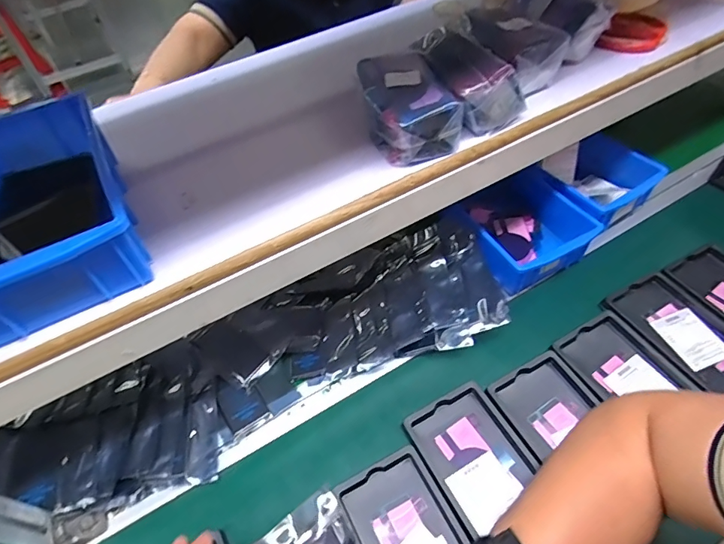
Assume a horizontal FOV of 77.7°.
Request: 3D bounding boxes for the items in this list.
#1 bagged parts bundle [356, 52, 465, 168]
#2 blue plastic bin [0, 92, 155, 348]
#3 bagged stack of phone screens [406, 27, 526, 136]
[{"bbox_3d":[0.036,-0.150,0.407,0.067,0.050,0.109,-20,51,-11],"label":"bagged parts bundle"},{"bbox_3d":[-0.248,-0.045,0.341,0.131,0.063,0.201,-27,53,-16],"label":"blue plastic bin"},{"bbox_3d":[0.100,-0.179,0.423,0.057,0.078,0.102,-34,59,4],"label":"bagged stack of phone screens"}]

